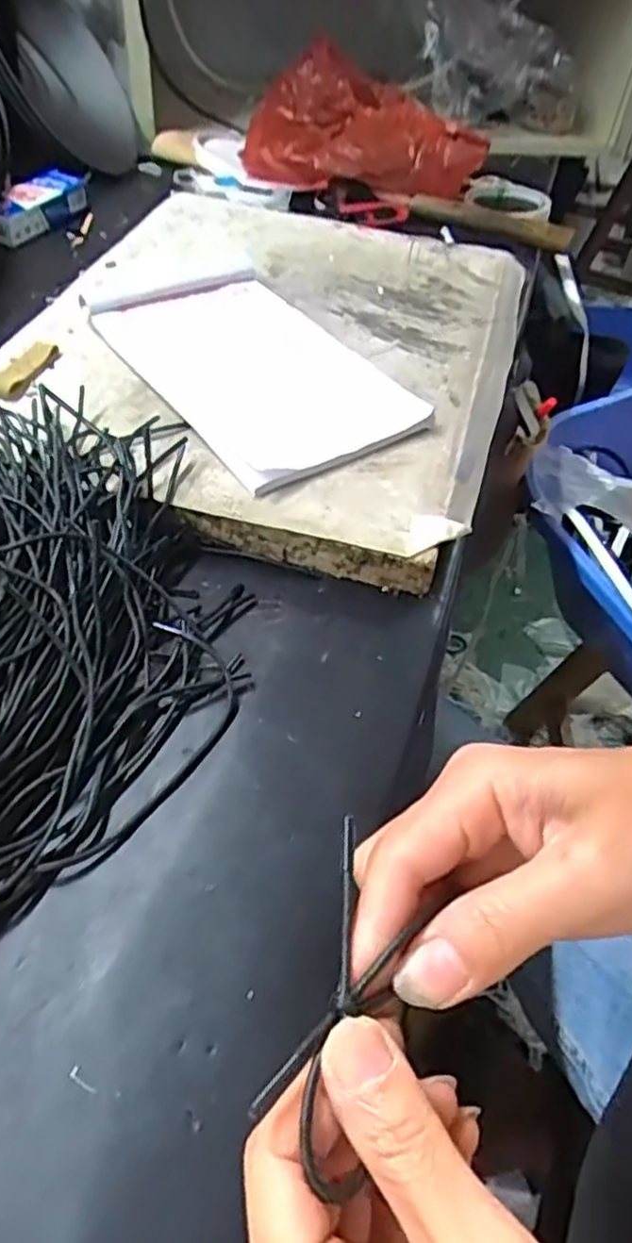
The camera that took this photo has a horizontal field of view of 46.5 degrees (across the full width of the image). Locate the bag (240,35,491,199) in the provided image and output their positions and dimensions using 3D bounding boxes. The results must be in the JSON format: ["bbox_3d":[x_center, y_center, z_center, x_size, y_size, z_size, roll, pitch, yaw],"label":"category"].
[{"bbox_3d":[0.049,-0.520,0.770,0.233,0.072,0.235,3,49,-3],"label":"bag"}]

